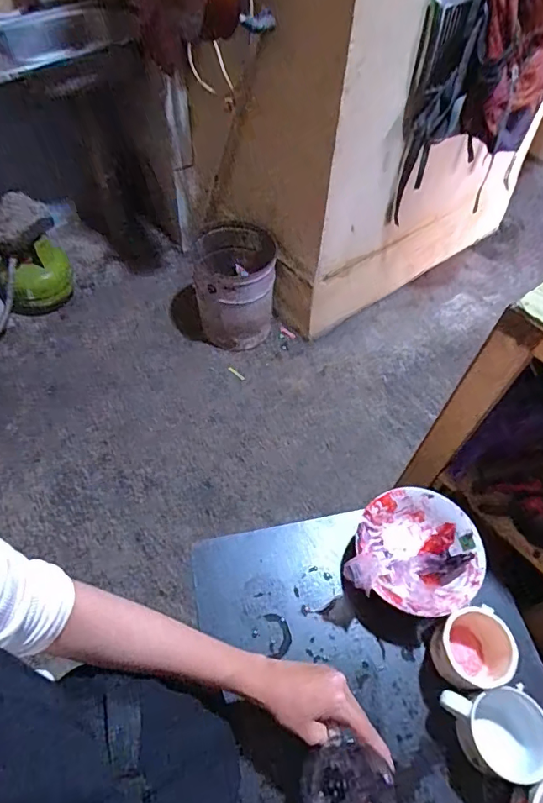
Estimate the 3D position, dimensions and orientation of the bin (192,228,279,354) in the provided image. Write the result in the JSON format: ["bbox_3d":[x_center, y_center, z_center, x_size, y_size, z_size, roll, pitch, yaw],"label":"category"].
[{"bbox_3d":[-0.129,-0.379,1.683,0.275,0.321,0.299,-5,56,-5],"label":"bin"}]

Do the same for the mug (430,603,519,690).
[{"bbox_3d":[0.224,0.282,0.551,0.082,0.066,0.090,37,62,22],"label":"mug"}]

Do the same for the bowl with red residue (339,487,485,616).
[{"bbox_3d":[0.181,0.189,0.612,0.150,0.072,0.152,1,55,-1],"label":"bowl with red residue"}]

